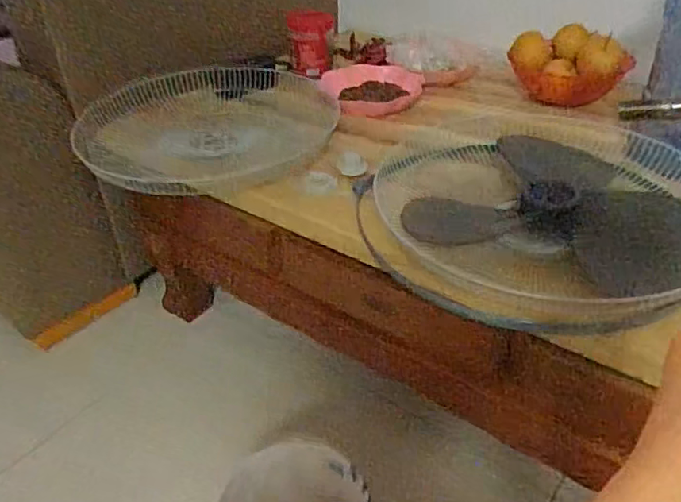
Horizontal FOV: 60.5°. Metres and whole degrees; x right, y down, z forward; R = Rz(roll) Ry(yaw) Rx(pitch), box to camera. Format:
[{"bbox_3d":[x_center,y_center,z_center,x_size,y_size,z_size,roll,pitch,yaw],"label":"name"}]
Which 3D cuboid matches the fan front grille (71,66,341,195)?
[{"bbox_3d":[-0.241,-0.257,1.130,0.454,0.088,0.410,-5,37,-5],"label":"fan front grille"}]

